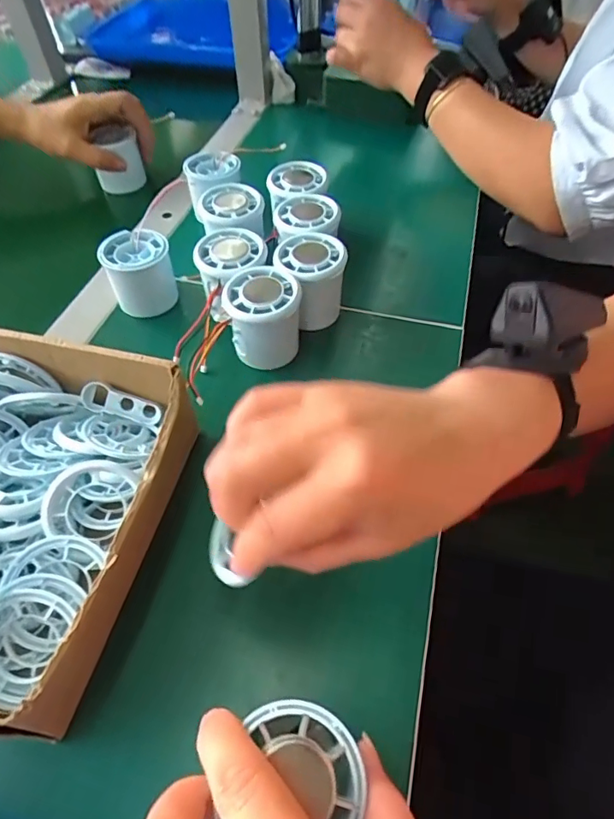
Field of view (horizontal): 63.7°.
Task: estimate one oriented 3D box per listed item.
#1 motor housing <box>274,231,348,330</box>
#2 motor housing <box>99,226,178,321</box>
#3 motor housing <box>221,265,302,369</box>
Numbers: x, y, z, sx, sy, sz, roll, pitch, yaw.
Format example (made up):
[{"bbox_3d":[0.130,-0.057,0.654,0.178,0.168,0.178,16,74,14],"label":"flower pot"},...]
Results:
[{"bbox_3d":[0.003,-0.104,0.407,0.056,0.059,0.059,-1,53,1],"label":"motor housing"},{"bbox_3d":[-0.140,-0.114,0.421,0.051,0.057,0.051,-14,54,-8],"label":"motor housing"},{"bbox_3d":[-0.032,-0.065,0.375,0.055,0.060,0.062,3,54,4],"label":"motor housing"}]

